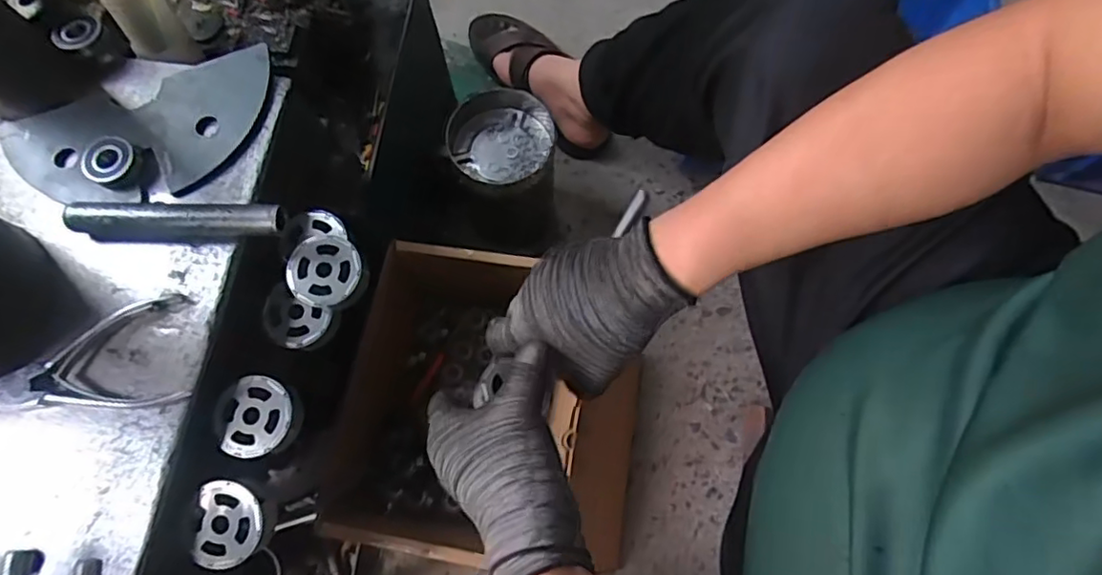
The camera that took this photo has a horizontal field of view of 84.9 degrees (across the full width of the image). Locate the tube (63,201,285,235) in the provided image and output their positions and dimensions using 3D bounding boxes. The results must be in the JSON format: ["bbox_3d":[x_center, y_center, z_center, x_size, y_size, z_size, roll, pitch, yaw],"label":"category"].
[{"bbox_3d":[-0.248,-0.046,0.404,0.143,0.021,0.023,-1,72,1],"label":"tube"}]

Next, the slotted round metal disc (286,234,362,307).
[{"bbox_3d":[-0.163,-0.013,0.430,0.051,0.009,0.050,0,72,1],"label":"slotted round metal disc"}]

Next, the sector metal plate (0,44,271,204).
[{"bbox_3d":[-0.289,-0.107,0.429,0.189,0.011,0.092,-19,73,-5],"label":"sector metal plate"}]

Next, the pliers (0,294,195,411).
[{"bbox_3d":[-0.295,0.041,0.379,0.128,0.014,0.071,-3,72,0],"label":"pliers"}]

